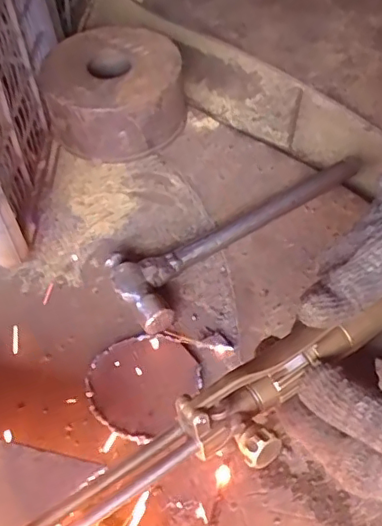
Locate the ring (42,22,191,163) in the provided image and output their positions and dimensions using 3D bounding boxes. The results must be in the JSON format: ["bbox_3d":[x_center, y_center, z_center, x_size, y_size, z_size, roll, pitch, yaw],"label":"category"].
[{"bbox_3d":[-0.095,-0.205,0.706,0.157,0.099,0.160,-2,52,2],"label":"ring"}]

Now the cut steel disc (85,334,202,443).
[{"bbox_3d":[-0.045,0.106,0.511,0.092,0.008,0.095,-2,52,2],"label":"cut steel disc"}]

